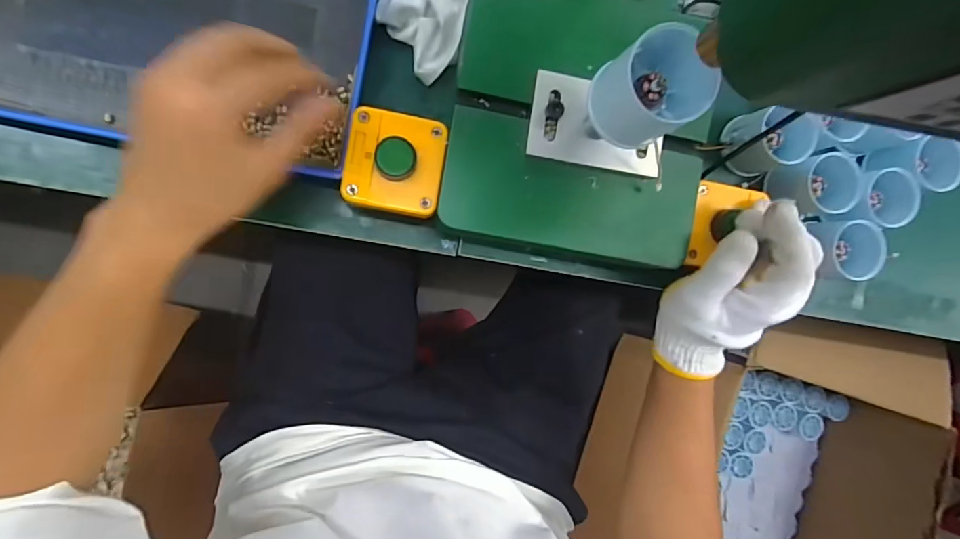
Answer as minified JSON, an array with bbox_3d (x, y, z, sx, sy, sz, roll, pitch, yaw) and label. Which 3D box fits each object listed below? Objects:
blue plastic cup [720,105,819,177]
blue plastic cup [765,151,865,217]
[{"bbox_3d":[0.245,-0.111,0.415,0.045,0.056,0.051,-17,94,-9],"label":"blue plastic cup"},{"bbox_3d":[0.288,-0.072,0.418,0.054,0.043,0.048,-7,92,-9],"label":"blue plastic cup"}]

